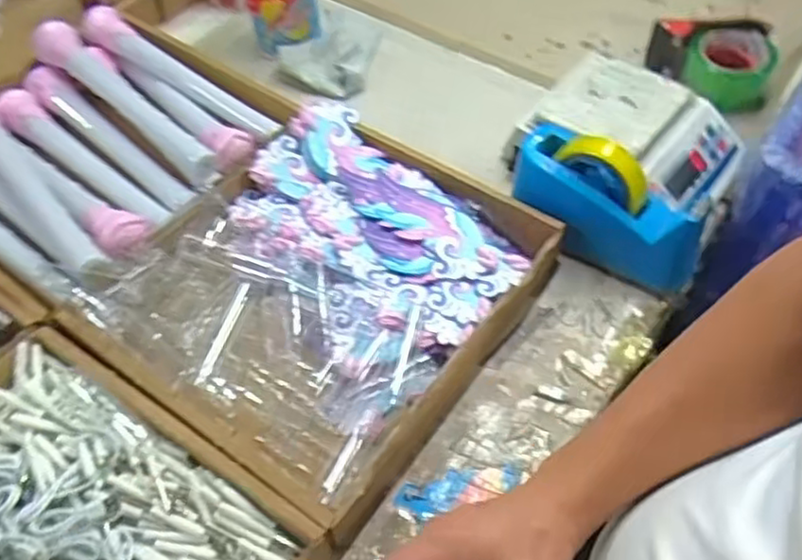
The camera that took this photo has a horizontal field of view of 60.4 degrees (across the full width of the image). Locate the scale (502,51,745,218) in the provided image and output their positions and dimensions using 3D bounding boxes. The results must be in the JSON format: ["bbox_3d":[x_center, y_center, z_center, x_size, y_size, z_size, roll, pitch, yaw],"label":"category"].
[{"bbox_3d":[0.268,-0.167,0.812,0.239,0.083,0.174,28,58,19],"label":"scale"}]

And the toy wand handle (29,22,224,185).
[{"bbox_3d":[-0.324,-0.215,0.822,0.319,0.060,0.055,34,60,22],"label":"toy wand handle"}]

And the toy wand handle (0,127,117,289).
[{"bbox_3d":[-0.395,-0.098,0.735,0.052,0.048,0.332,-36,61,-24],"label":"toy wand handle"}]

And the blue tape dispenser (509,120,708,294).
[{"bbox_3d":[0.215,-0.080,0.710,0.204,0.122,0.077,27,58,18],"label":"blue tape dispenser"}]

